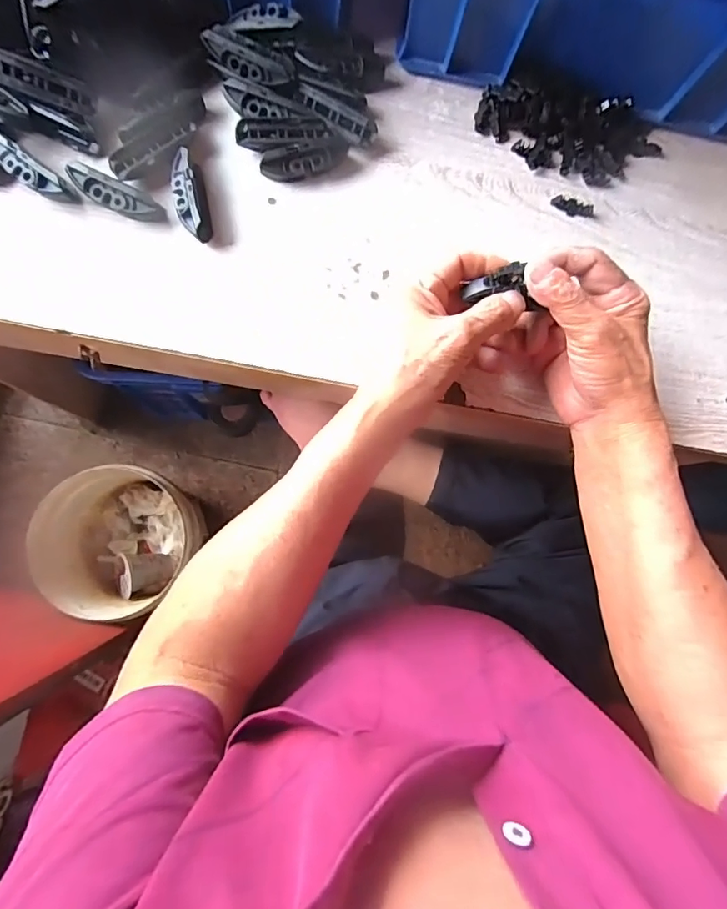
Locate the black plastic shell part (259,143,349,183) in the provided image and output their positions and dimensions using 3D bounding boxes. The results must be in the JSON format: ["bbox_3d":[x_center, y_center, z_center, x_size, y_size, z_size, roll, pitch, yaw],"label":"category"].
[{"bbox_3d":[-0.045,-0.231,0.384,0.069,0.020,0.015,-18,85,-7],"label":"black plastic shell part"}]

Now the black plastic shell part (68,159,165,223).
[{"bbox_3d":[-0.187,-0.194,0.365,0.069,0.019,0.018,23,81,-2],"label":"black plastic shell part"}]

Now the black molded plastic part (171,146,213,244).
[{"bbox_3d":[-0.132,-0.196,0.372,0.023,0.022,0.064,-12,84,-7],"label":"black molded plastic part"}]

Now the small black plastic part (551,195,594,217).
[{"bbox_3d":[0.178,-0.210,0.412,0.037,0.006,0.013,13,82,-4],"label":"small black plastic part"}]

